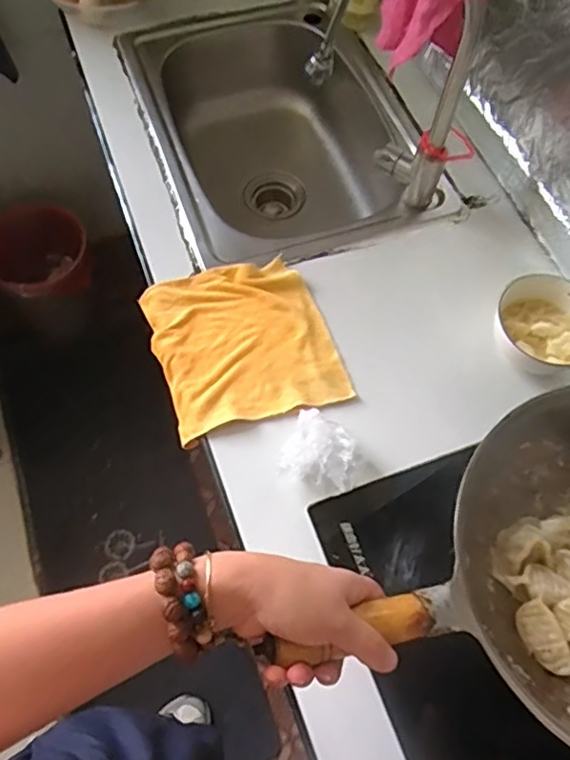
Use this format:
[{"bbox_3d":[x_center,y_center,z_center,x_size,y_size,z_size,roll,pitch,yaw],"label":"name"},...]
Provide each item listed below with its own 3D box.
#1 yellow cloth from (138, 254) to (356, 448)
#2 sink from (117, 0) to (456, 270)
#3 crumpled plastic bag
[{"bbox_3d":[-0.052,-0.049,0.759,0.212,0.024,0.217,-15,65,-9],"label":"yellow cloth"},{"bbox_3d":[-0.009,-0.367,1.020,0.386,0.231,0.507,-18,66,-11],"label":"sink"},{"bbox_3d":[0.042,0.079,0.679,0.091,0.040,0.085,10,64,3],"label":"crumpled plastic bag"}]

